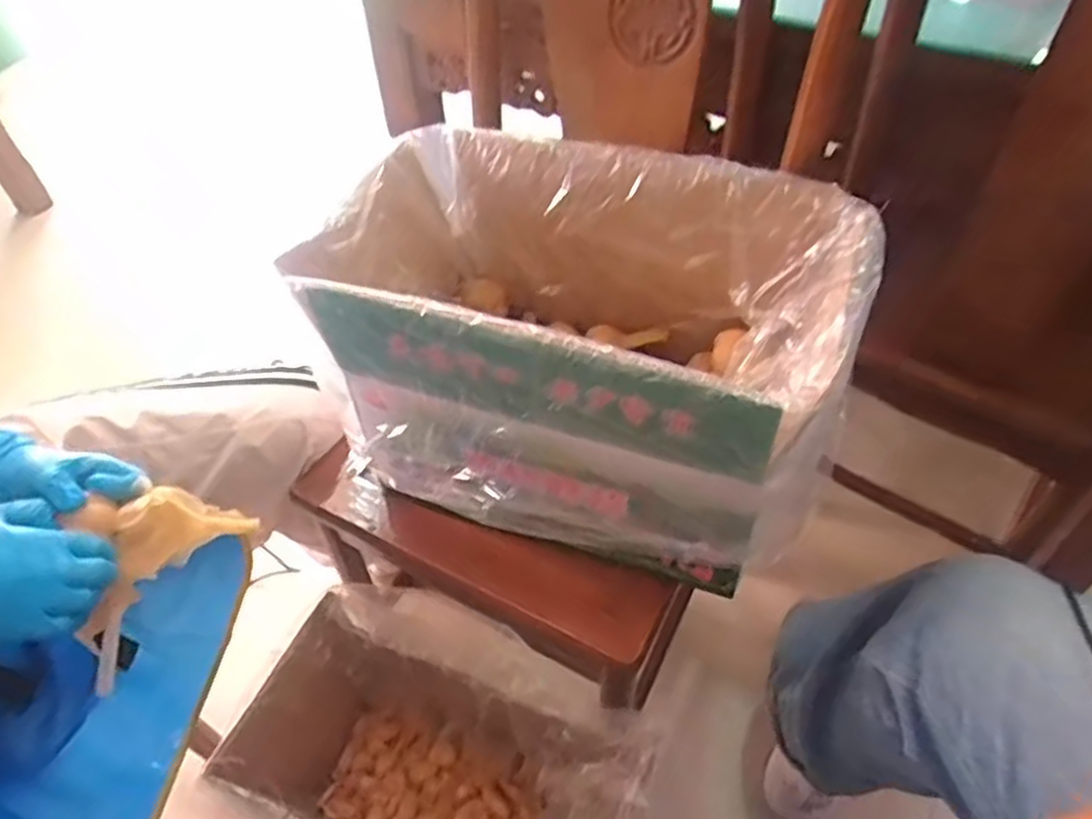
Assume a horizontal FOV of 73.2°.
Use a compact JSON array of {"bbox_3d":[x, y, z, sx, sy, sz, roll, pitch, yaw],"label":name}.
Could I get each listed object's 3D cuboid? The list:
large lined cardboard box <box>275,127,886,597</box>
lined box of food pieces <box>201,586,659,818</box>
[{"bbox_3d":[0.027,-0.057,0.633,0.406,0.220,0.262,19,52,17],"label":"large lined cardboard box"},{"bbox_3d":[-0.092,0.389,0.760,0.406,0.215,0.250,22,54,20],"label":"lined box of food pieces"}]

